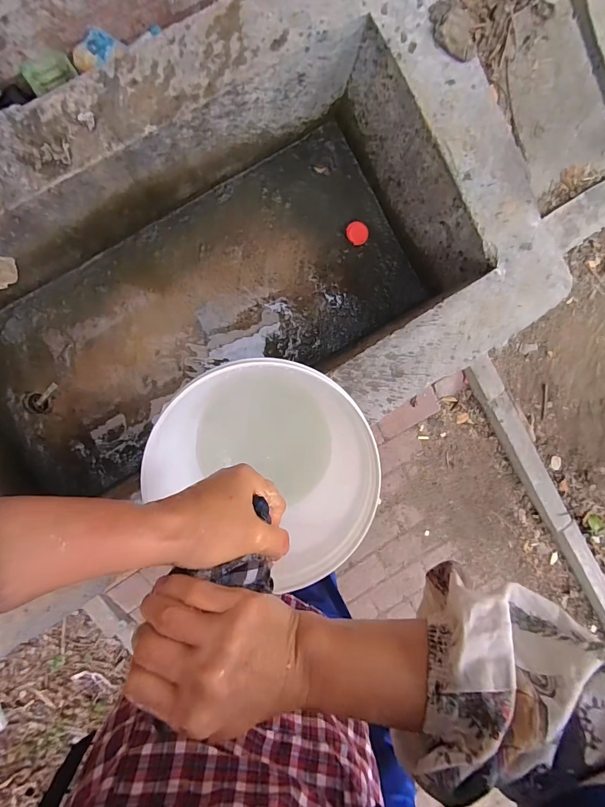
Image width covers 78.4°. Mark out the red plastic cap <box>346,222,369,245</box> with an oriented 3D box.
[{"bbox_3d":[0.137,-0.423,0.922,0.047,0.016,0.056,-43,97,1],"label":"red plastic cap"}]

